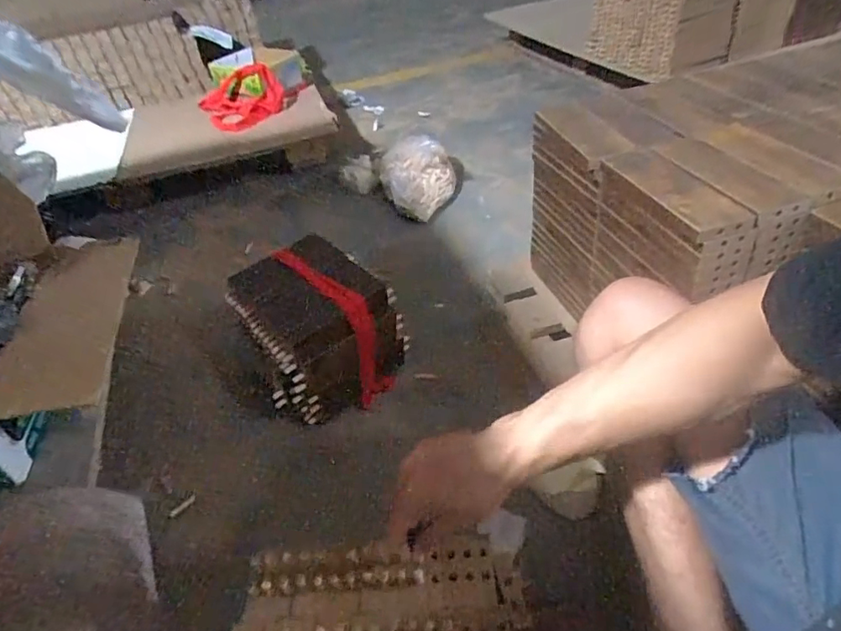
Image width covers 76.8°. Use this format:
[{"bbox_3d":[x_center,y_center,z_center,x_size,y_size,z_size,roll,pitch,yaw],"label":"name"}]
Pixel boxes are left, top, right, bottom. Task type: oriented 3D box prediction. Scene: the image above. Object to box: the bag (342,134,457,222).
[{"bbox_3d":[-0.041,-0.405,1.475,0.319,0.127,0.233,26,51,33],"label":"bag"}]

